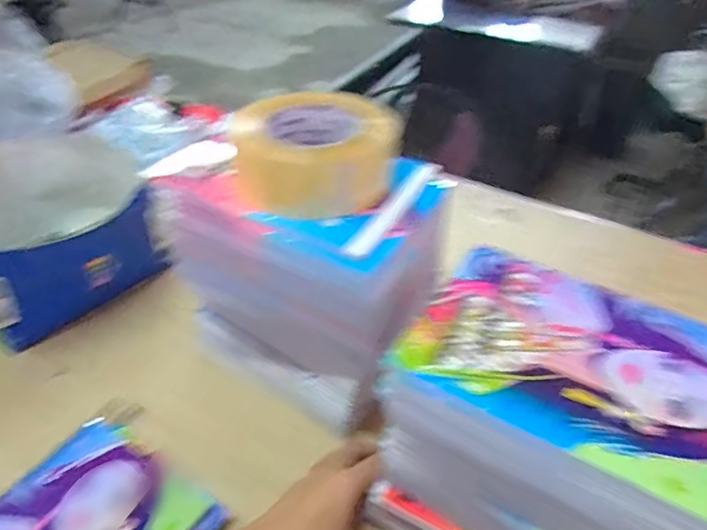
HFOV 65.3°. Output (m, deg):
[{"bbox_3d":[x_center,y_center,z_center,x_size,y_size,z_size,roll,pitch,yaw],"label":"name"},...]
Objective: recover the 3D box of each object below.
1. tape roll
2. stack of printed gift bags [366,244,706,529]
[{"bbox_3d":[-0.029,-0.093,0.450,0.127,0.052,0.127,1,38,-1],"label":"tape roll"},{"bbox_3d":[0.138,0.130,0.398,0.194,0.190,0.144,24,43,25],"label":"stack of printed gift bags"}]

